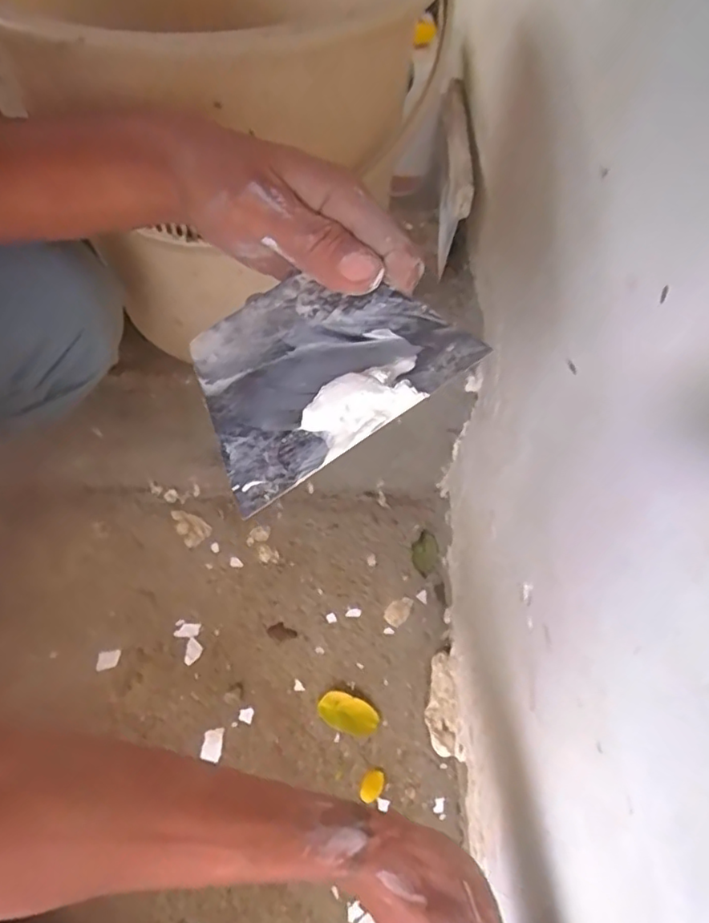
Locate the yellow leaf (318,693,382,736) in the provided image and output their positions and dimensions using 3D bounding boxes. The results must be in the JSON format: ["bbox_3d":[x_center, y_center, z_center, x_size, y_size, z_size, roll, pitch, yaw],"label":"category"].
[{"bbox_3d":[-0.006,0.239,0.553,0.057,0.006,0.031,17,56,9],"label":"yellow leaf"}]

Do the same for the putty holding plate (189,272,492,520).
[{"bbox_3d":[-0.018,-0.042,0.221,0.094,0.010,0.094,-32,52,-3],"label":"putty holding plate"}]

